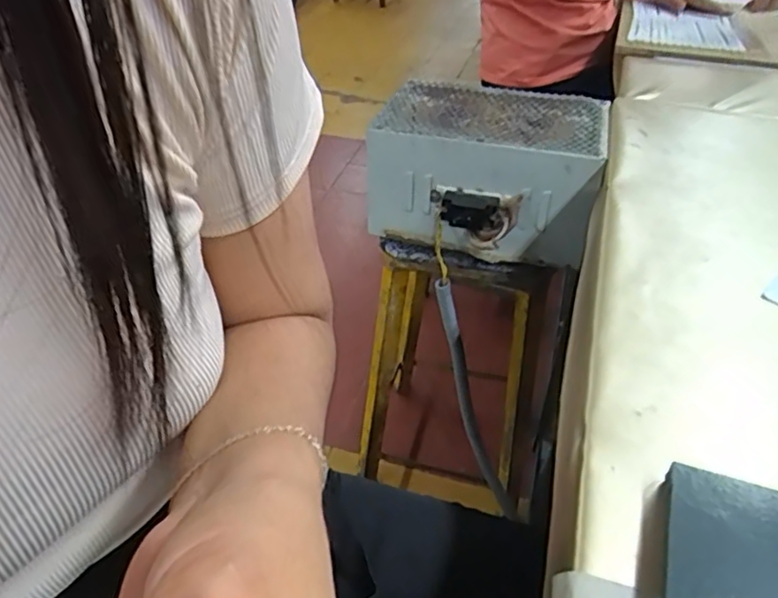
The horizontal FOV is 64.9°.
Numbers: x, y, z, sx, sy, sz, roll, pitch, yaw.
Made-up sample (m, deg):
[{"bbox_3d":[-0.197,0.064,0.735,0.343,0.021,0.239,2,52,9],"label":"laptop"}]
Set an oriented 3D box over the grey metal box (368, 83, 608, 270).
[{"bbox_3d":[0.138,-0.177,0.860,0.297,0.158,0.235,14,41,15],"label":"grey metal box"}]

